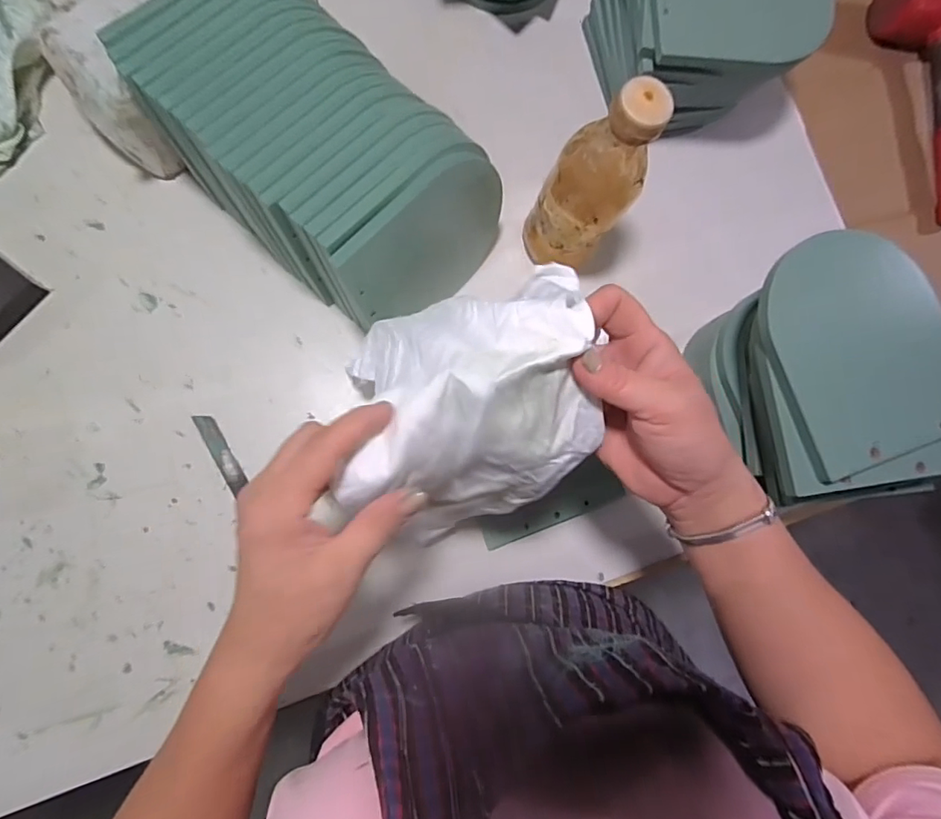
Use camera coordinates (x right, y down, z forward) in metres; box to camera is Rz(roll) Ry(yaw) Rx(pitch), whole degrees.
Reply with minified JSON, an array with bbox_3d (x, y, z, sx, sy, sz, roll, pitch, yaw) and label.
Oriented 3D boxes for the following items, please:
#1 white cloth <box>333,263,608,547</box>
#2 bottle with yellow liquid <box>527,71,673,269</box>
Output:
[{"bbox_3d":[-0.007,0.005,0.328,0.141,0.141,0.148,-12,87,-8],"label":"white cloth"},{"bbox_3d":[0.102,-0.183,0.437,0.074,0.185,0.061,27,81,-3],"label":"bottle with yellow liquid"}]

